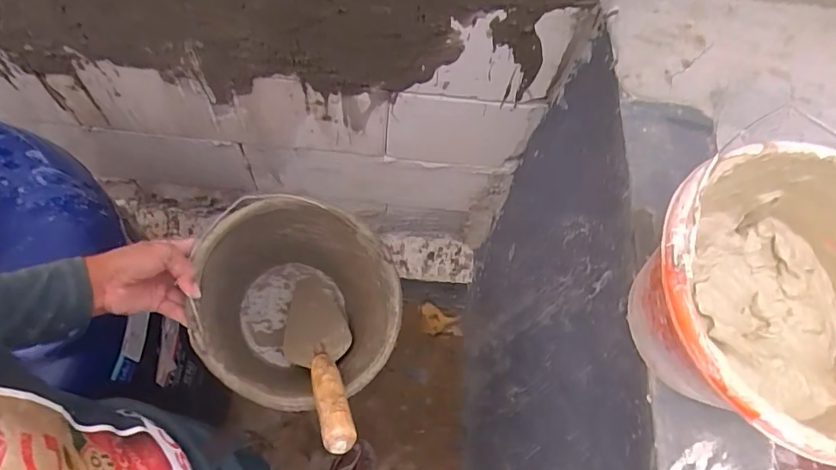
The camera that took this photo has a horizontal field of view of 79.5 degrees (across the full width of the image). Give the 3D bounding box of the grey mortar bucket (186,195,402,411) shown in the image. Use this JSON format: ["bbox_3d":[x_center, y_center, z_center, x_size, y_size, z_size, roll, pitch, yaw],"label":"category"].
[{"bbox_3d":[-0.147,0.098,0.666,0.235,0.175,0.247,-1,67,-3],"label":"grey mortar bucket"}]

